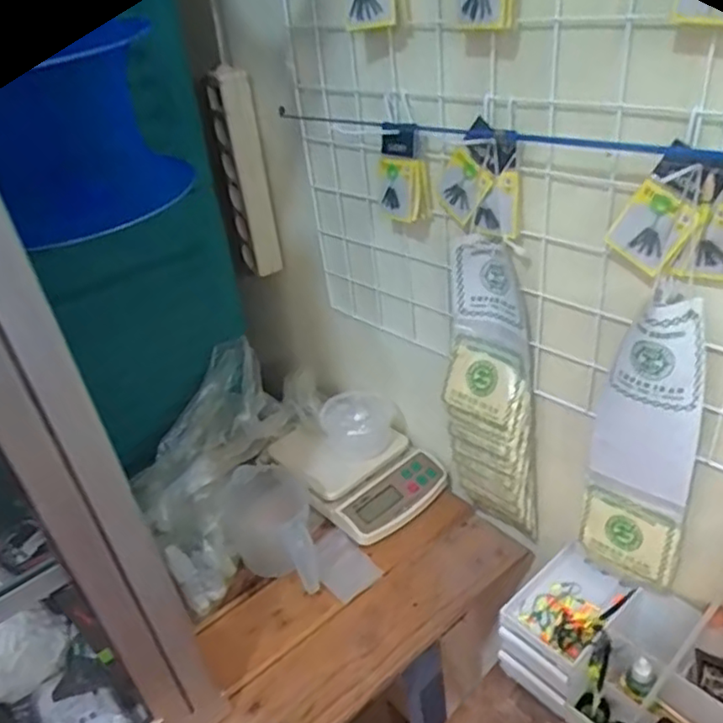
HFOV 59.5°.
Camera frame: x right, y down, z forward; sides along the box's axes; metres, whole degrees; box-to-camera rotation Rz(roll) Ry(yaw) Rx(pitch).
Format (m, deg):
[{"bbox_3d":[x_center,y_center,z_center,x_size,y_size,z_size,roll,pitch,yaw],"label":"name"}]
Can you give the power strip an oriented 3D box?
[{"bbox_3d":[-0.145,-0.230,0.794,0.052,0.250,0.045,-12,33,-6],"label":"power strip"}]

